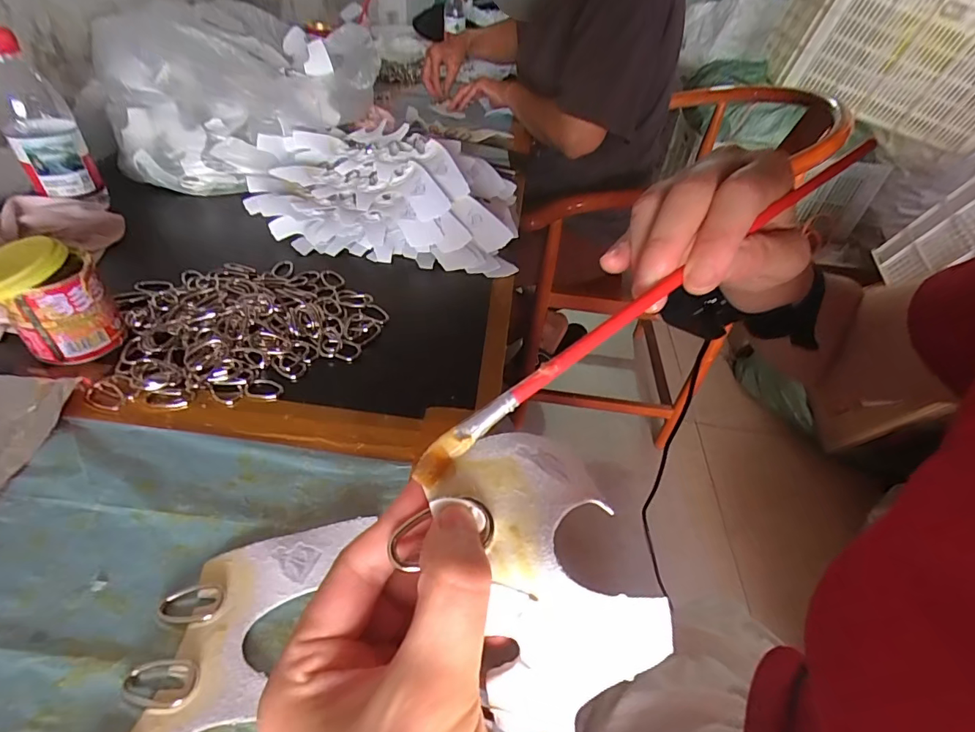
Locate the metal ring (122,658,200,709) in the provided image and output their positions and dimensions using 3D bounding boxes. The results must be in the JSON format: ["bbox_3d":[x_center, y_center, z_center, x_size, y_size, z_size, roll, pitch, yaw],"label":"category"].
[{"bbox_3d":[-0.155,0.150,0.225,0.034,0.004,0.020,5,43,-2],"label":"metal ring"}]

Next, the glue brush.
[{"bbox_3d":[0.076,-0.032,0.191,0.250,0.005,0.013,-34,55,-13],"label":"glue brush"}]

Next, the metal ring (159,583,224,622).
[{"bbox_3d":[-0.158,0.126,0.253,0.031,0.004,0.019,2,43,-6],"label":"metal ring"}]

